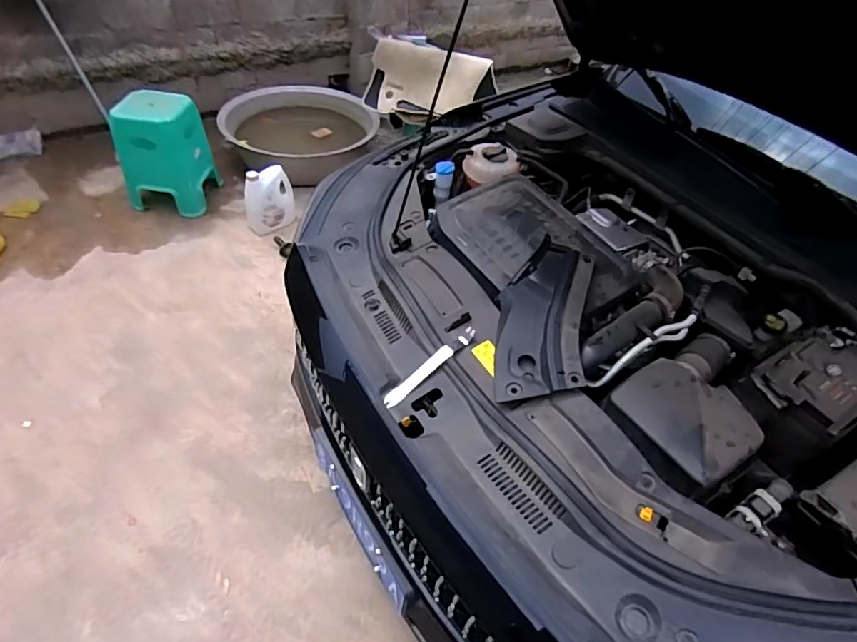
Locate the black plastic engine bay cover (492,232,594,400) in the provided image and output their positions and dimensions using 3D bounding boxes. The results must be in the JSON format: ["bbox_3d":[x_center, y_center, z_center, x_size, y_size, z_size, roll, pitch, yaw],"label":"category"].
[{"bbox_3d":[0.232,-0.005,1.047,0.179,0.067,0.396,13,48,7],"label":"black plastic engine bay cover"}]

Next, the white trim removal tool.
[{"bbox_3d":[0.004,0.089,1.014,0.232,0.007,0.030,-39,59,-18],"label":"white trim removal tool"}]

